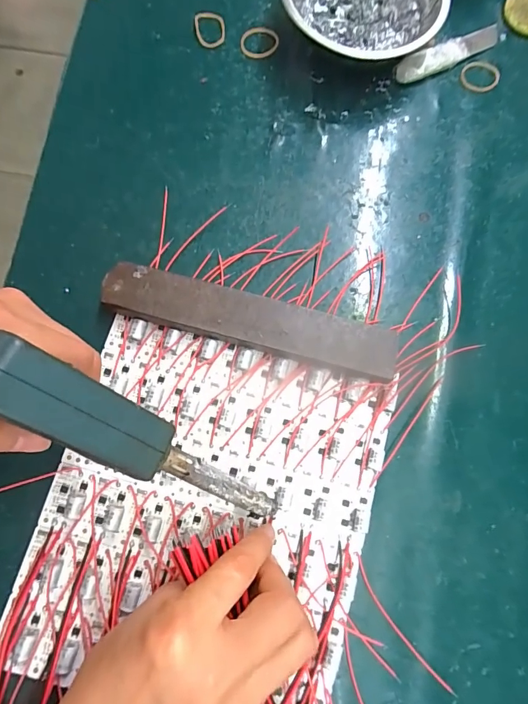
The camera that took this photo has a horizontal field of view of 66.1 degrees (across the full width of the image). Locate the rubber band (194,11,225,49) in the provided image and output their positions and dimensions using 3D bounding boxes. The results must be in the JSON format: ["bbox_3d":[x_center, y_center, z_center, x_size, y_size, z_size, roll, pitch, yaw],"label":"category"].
[{"bbox_3d":[-0.044,-0.269,0.335,0.024,0.006,0.037,-8,78,-3],"label":"rubber band"}]

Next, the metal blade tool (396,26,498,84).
[{"bbox_3d":[0.150,-0.242,0.329,0.099,0.010,0.019,-26,80,-6],"label":"metal blade tool"}]

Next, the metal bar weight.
[{"bbox_3d":[-0.011,-0.021,0.279,0.199,0.019,0.037,15,78,2],"label":"metal bar weight"}]

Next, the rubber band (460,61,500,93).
[{"bbox_3d":[0.176,-0.224,0.329,0.033,0.004,0.027,-39,82,-8],"label":"rubber band"}]

